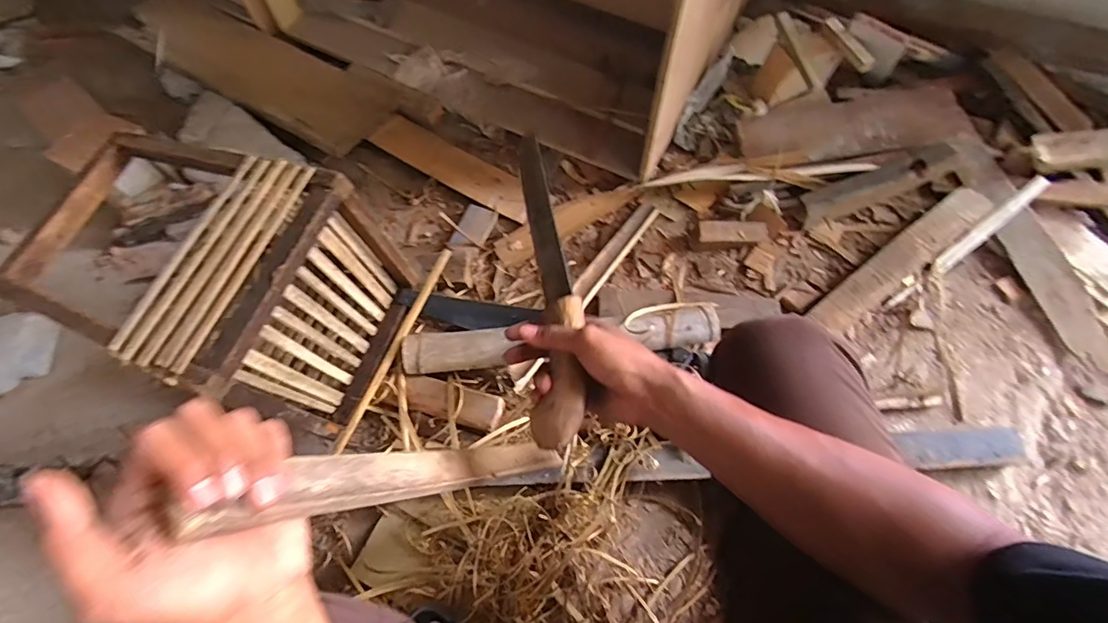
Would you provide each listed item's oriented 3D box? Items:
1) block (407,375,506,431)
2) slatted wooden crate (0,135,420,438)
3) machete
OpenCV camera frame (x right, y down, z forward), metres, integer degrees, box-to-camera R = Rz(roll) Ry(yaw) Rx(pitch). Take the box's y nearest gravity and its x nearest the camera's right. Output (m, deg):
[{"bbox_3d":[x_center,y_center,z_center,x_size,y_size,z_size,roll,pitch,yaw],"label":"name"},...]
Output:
[{"bbox_3d":[-0.165,0.148,0.811,0.160,0.029,0.058,17,68,9],"label":"block"},{"bbox_3d":[-0.469,-0.035,0.711,0.382,0.290,0.280,16,68,9],"label":"slatted wooden crate"},{"bbox_3d":[-0.007,-0.037,0.483,0.053,0.032,0.328,-6,63,-1],"label":"machete"}]

